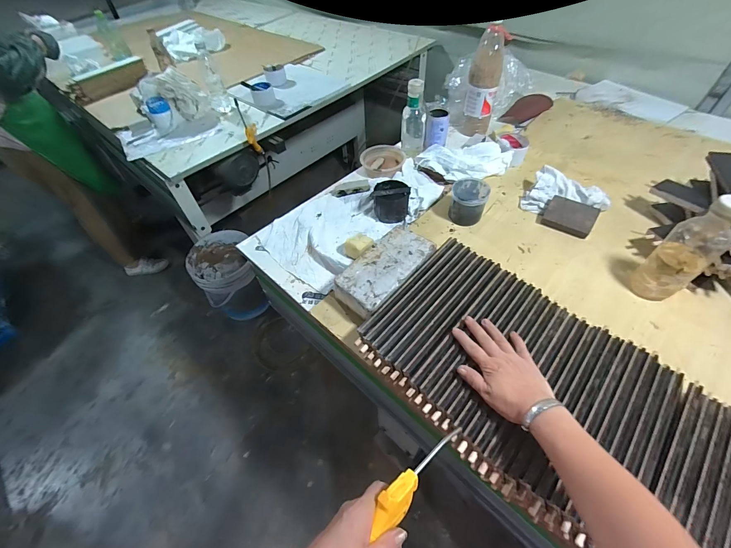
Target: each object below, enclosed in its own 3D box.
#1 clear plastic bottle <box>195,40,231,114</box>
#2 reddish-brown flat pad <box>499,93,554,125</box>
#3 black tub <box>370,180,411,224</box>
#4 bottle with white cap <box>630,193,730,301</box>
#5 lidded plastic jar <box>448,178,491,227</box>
[{"bbox_3d":[-0.545,-0.687,1.132,0.067,0.204,0.073,-27,55,-15],"label":"clear plastic bottle"},{"bbox_3d":[0.533,-0.550,1.070,0.155,0.022,0.080,-28,87,15],"label":"reddish-brown flat pad"},{"bbox_3d":[0.064,-0.180,0.795,0.083,0.070,0.090,-2,53,3],"label":"black tub"},{"bbox_3d":[0.558,-0.038,0.557,0.072,0.215,0.073,-27,55,-15],"label":"bottle with white cap"},{"bbox_3d":[0.243,-0.168,0.762,0.083,0.080,0.087,9,54,12],"label":"lidded plastic jar"}]

